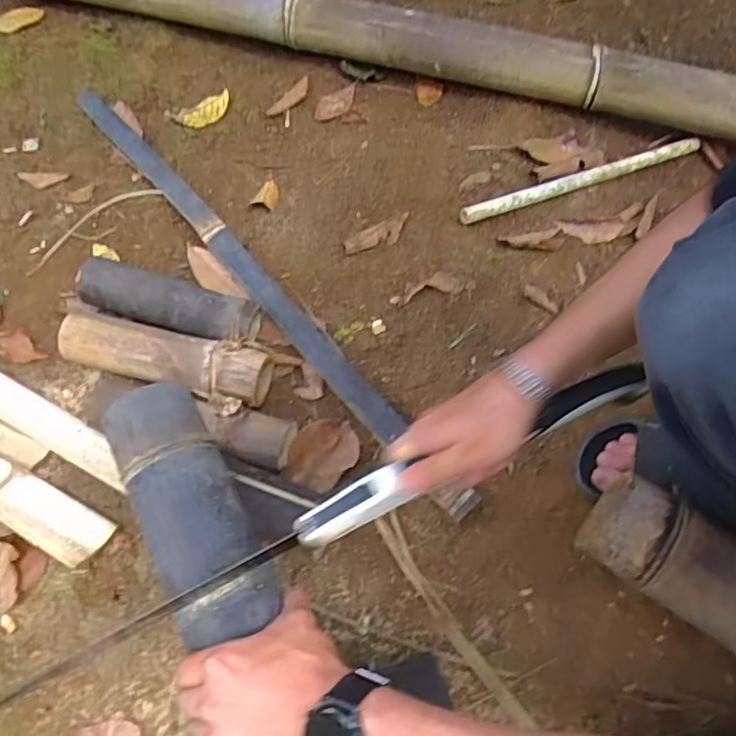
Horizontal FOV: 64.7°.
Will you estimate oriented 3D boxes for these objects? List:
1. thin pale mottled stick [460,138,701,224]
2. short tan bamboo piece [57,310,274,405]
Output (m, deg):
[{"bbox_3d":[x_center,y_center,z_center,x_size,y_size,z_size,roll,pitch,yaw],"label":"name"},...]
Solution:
[{"bbox_3d":[0.327,-0.288,0.878,0.414,0.027,0.022,-19,63,-12],"label":"thin pale mottled stick"},{"bbox_3d":[-0.246,-0.010,0.705,0.262,0.063,0.075,10,60,4],"label":"short tan bamboo piece"}]

